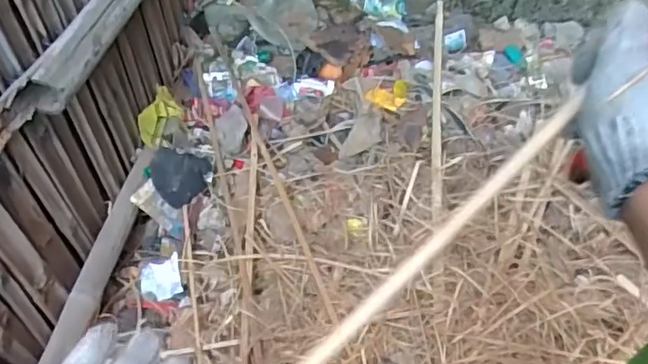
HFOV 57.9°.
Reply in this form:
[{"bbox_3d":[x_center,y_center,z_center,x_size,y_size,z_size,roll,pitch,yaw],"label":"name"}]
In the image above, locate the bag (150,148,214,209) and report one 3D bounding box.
[{"bbox_3d":[-0.265,-0.007,1.062,0.102,0.014,0.106,18,59,-9],"label":"bag"}]

